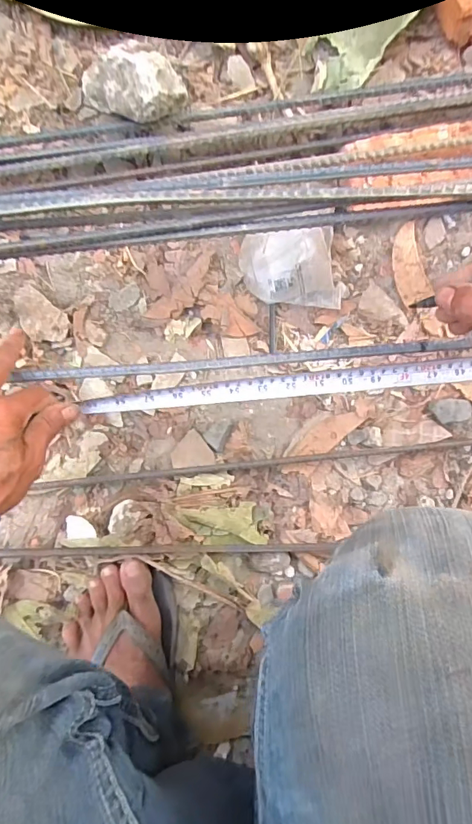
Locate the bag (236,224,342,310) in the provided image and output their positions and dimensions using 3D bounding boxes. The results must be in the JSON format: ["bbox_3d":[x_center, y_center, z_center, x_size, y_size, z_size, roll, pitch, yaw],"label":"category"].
[{"bbox_3d":[0.065,-0.168,0.548,0.115,0.045,0.089,-4,88,-2],"label":"bag"}]

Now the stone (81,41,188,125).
[{"bbox_3d":[-0.109,-0.350,0.504,0.111,0.064,0.071,25,87,-1],"label":"stone"}]

